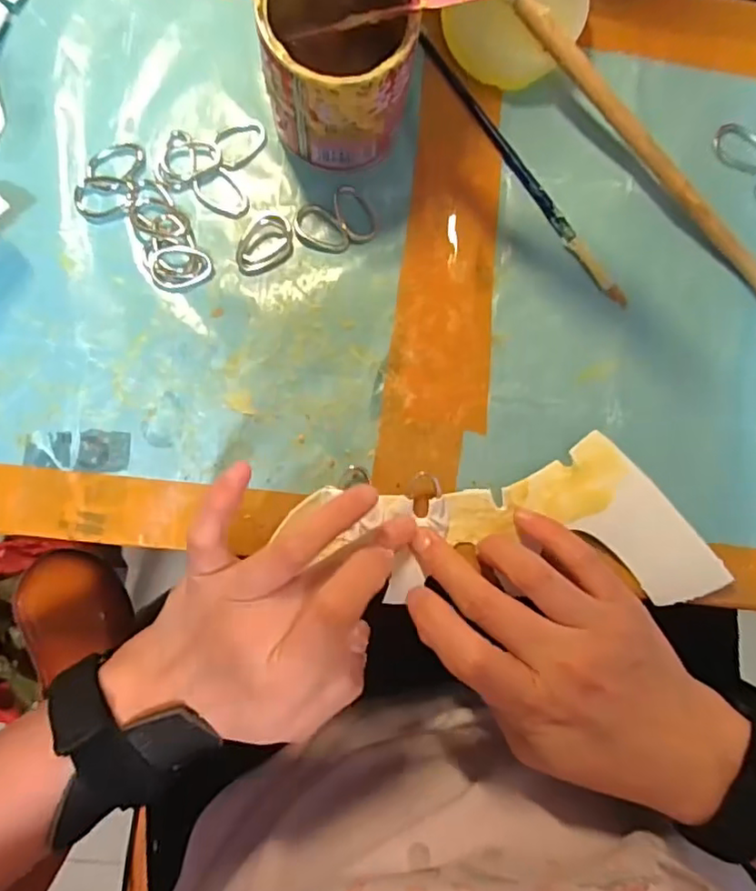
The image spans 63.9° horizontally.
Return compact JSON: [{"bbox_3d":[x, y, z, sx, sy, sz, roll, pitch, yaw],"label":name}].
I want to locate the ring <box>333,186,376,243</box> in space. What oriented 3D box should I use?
[{"bbox_3d":[-0.012,-0.114,0.298,0.016,0.004,0.030,-30,91,-5],"label":"ring"}]

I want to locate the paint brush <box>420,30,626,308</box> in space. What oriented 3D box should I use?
[{"bbox_3d":[0.074,-0.138,0.306,0.009,0.005,0.166,-37,91,-4],"label":"paint brush"}]

